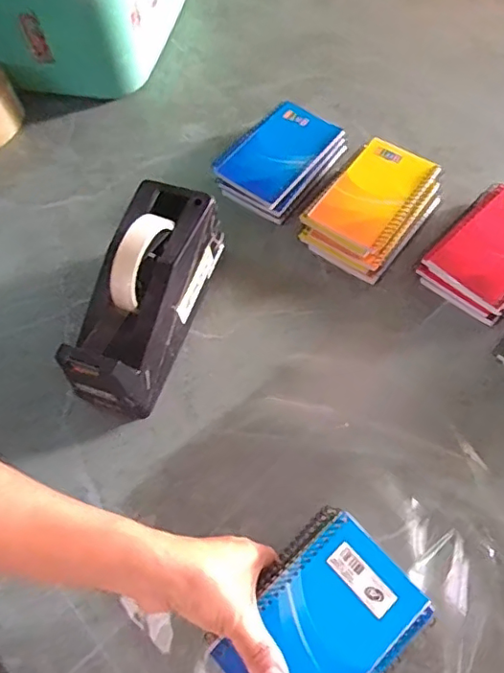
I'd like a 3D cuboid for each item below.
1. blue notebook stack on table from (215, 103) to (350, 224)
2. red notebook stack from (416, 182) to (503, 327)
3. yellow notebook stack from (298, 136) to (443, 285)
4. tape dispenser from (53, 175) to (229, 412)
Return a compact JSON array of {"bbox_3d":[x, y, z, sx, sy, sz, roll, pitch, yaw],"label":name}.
[{"bbox_3d":[0.031,-0.197,0.602,0.103,0.026,0.136,36,73,20],"label":"blue notebook stack on table"},{"bbox_3d":[0.242,-0.085,0.535,0.137,0.033,0.097,-42,68,-14],"label":"red notebook stack"},{"bbox_3d":[0.128,-0.137,0.569,0.102,0.034,0.150,32,71,19],"label":"yellow notebook stack"},{"bbox_3d":[-0.096,-0.039,0.491,0.078,0.120,0.202,13,66,12],"label":"tape dispenser"}]

